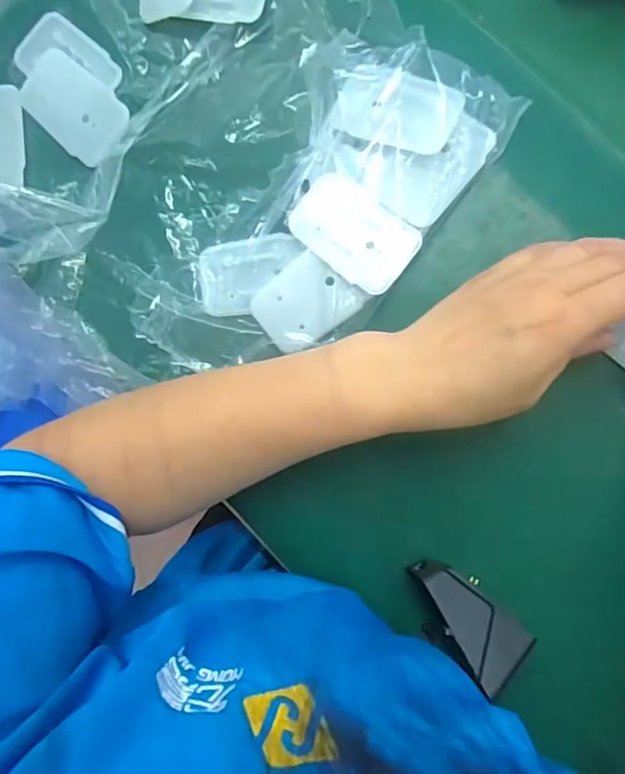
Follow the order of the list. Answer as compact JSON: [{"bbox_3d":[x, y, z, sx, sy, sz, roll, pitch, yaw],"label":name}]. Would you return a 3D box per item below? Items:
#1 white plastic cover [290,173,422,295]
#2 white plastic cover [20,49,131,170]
[{"bbox_3d":[0.023,-0.087,0.302,0.069,0.010,0.043,37,91,8],"label":"white plastic cover"},{"bbox_3d":[-0.149,-0.174,0.334,0.076,0.006,0.044,42,92,8],"label":"white plastic cover"}]

